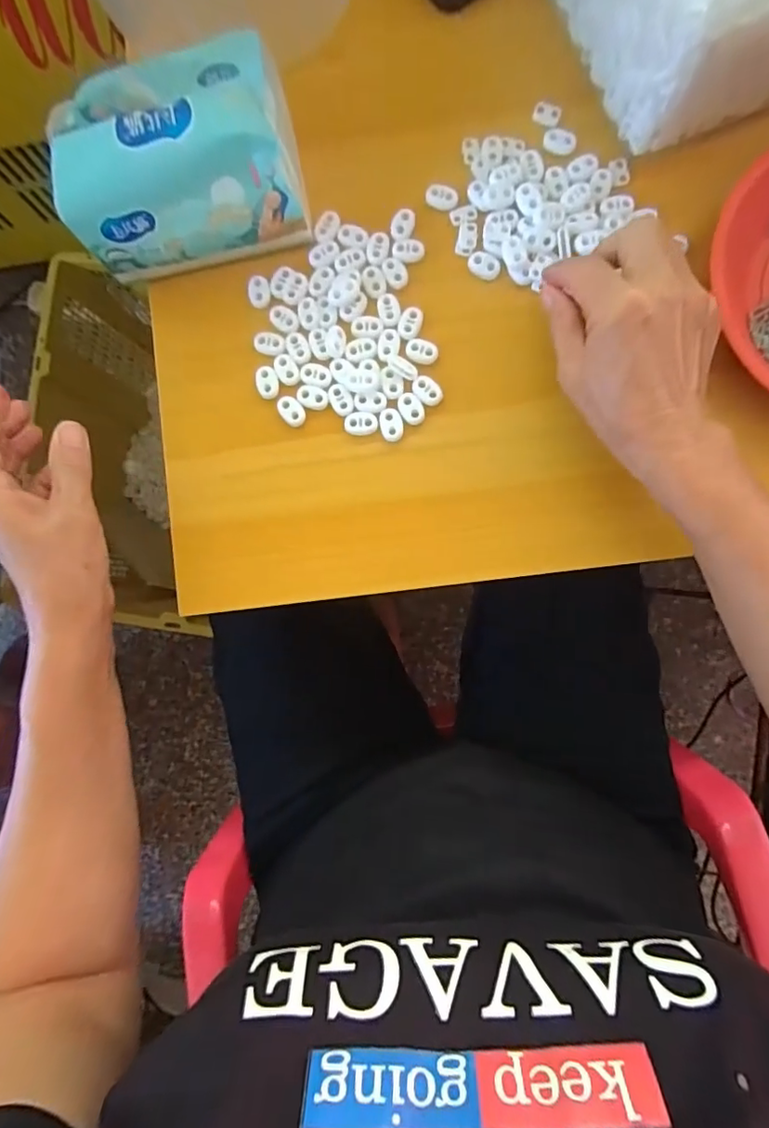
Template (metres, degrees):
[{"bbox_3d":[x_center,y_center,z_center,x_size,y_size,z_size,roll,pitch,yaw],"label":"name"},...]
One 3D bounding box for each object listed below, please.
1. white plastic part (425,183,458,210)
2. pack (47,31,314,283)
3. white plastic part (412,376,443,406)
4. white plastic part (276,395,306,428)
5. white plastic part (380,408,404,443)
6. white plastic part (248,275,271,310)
[{"bbox_3d":[0.040,-0.256,0.365,0.022,0.004,0.015,20,90,5],"label":"white plastic part"},{"bbox_3d":[-0.128,-0.262,0.334,0.143,0.082,0.105,-10,87,4],"label":"pack"},{"bbox_3d":[0.030,-0.118,0.355,0.015,0.004,0.023,-43,85,2],"label":"white plastic part"},{"bbox_3d":[-0.064,-0.106,0.360,0.015,0.004,0.023,-45,85,2],"label":"white plastic part"},{"bbox_3d":[0.005,-0.096,0.356,0.015,0.004,0.022,-14,87,4],"label":"white plastic part"},{"bbox_3d":[-0.089,-0.192,0.368,0.015,0.004,0.023,-4,88,4],"label":"white plastic part"}]

